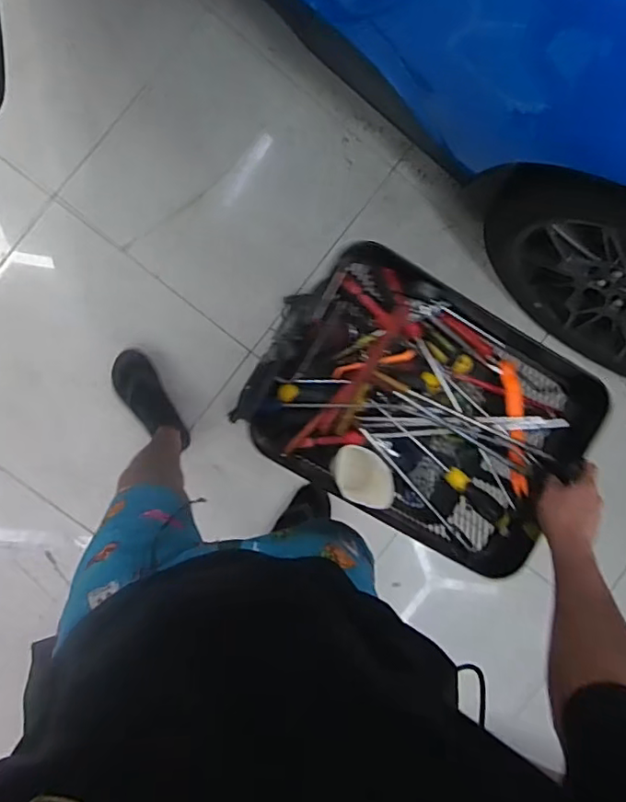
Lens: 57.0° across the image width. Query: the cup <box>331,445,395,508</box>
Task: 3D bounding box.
[{"bbox_3d":[0.062,0.097,0.776,0.085,0.084,0.069,20,89,-8],"label":"cup"}]

